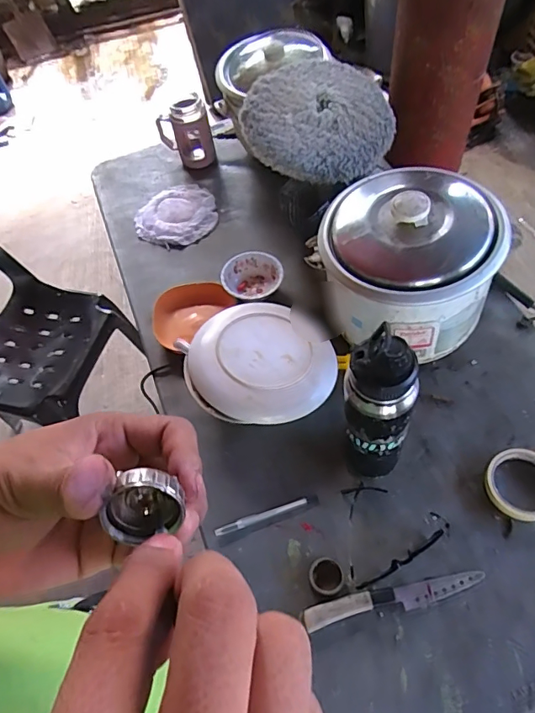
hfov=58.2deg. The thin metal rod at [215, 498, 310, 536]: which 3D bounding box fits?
[{"bbox_3d":[-0.007,0.219,0.659,0.135,0.008,0.011,-19,58,-3],"label":"thin metal rod"}]

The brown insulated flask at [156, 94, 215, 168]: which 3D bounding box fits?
[{"bbox_3d":[-0.181,-0.493,1.049,0.109,0.133,0.087,-18,58,-3],"label":"brown insulated flask"}]

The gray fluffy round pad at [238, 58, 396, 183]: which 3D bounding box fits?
[{"bbox_3d":[0.085,-0.404,0.812,0.251,0.073,0.242,2,59,10],"label":"gray fluffy round pad"}]

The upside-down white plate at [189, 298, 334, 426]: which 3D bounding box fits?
[{"bbox_3d":[-0.012,0.000,0.723,0.200,0.043,0.209,-4,59,6],"label":"upside-down white plate"}]

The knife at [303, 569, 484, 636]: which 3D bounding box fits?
[{"bbox_3d":[0.156,0.298,0.589,0.224,0.011,0.028,-13,58,0],"label":"knife"}]

